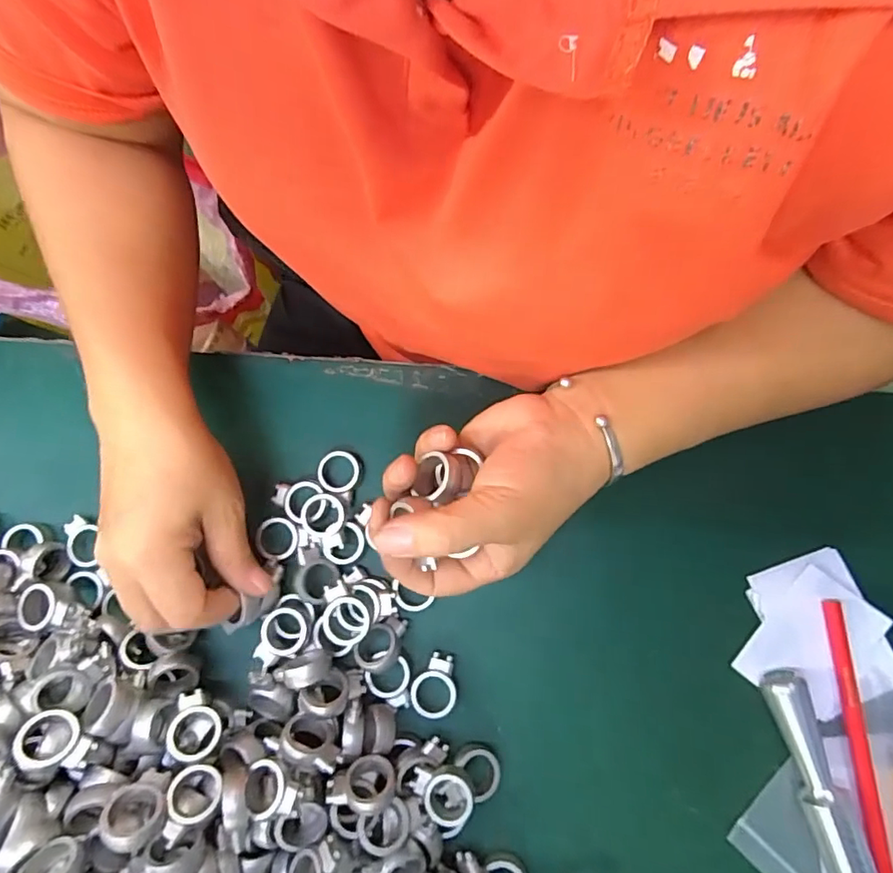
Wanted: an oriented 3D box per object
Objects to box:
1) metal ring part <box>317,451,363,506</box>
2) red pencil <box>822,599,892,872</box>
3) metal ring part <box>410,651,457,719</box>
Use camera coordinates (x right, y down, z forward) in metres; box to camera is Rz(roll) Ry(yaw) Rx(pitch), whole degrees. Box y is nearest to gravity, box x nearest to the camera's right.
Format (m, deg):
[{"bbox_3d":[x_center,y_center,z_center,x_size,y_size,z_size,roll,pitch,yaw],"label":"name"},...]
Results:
[{"bbox_3d":[-0.066,0.023,0.325,0.026,0.009,0.029,19,81,5],"label":"metal ring part"},{"bbox_3d":[0.222,0.168,0.281,0.011,0.013,0.154,-3,80,2],"label":"red pencil"},{"bbox_3d":[-0.006,0.143,0.302,0.025,0.005,0.035,15,81,5],"label":"metal ring part"}]

